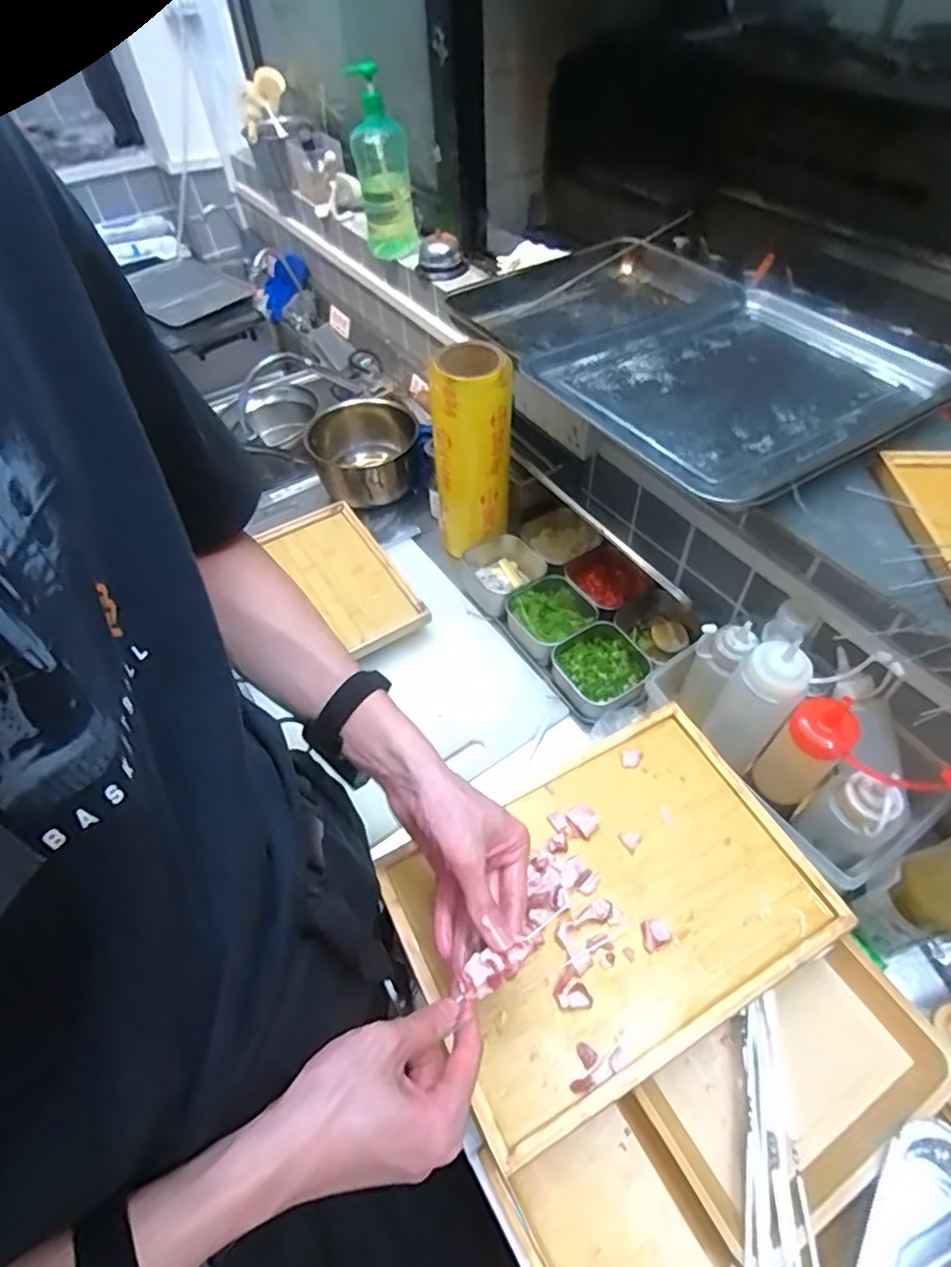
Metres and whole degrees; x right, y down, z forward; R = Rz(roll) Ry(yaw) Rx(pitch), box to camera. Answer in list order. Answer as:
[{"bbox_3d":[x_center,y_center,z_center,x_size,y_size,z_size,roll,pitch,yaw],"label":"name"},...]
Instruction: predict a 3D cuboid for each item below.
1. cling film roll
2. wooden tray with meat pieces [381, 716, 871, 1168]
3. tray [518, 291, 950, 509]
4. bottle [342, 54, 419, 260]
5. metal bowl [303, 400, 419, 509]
[{"bbox_3d":[-0.002,-0.241,0.866,0.102,0.305,0.078,2,52,5],"label":"cling film roll"},{"bbox_3d":[0.122,0.240,0.564,0.356,0.029,0.245,-25,54,-16],"label":"wooden tray with meat pieces"},{"bbox_3d":[0.303,-0.318,0.749,0.407,0.048,0.395,-32,57,-21],"label":"tray"},{"bbox_3d":[-0.162,-0.818,1.074,0.091,0.256,0.096,-6,51,-2],"label":"bottle"},{"bbox_3d":[-0.185,-0.299,1.042,0.175,0.120,0.175,-1,51,2],"label":"metal bowl"}]

